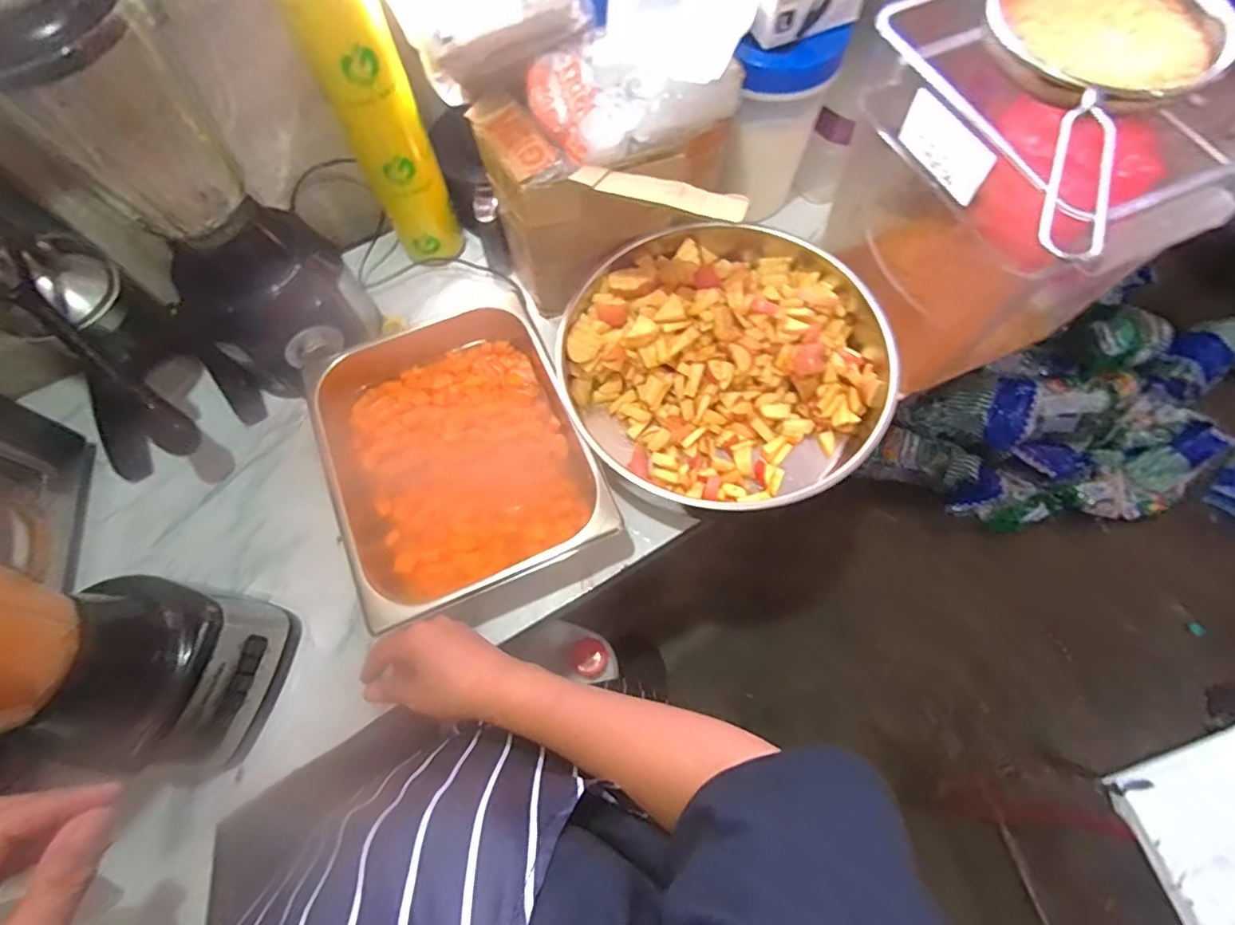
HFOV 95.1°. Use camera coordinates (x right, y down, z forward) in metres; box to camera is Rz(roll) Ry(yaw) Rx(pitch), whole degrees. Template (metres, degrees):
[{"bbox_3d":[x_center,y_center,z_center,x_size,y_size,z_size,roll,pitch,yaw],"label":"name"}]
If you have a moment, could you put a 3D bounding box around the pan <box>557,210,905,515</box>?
[{"bbox_3d":[0.125,-0.122,0.666,0.353,0.097,0.350,0,68,1],"label":"pan"}]

